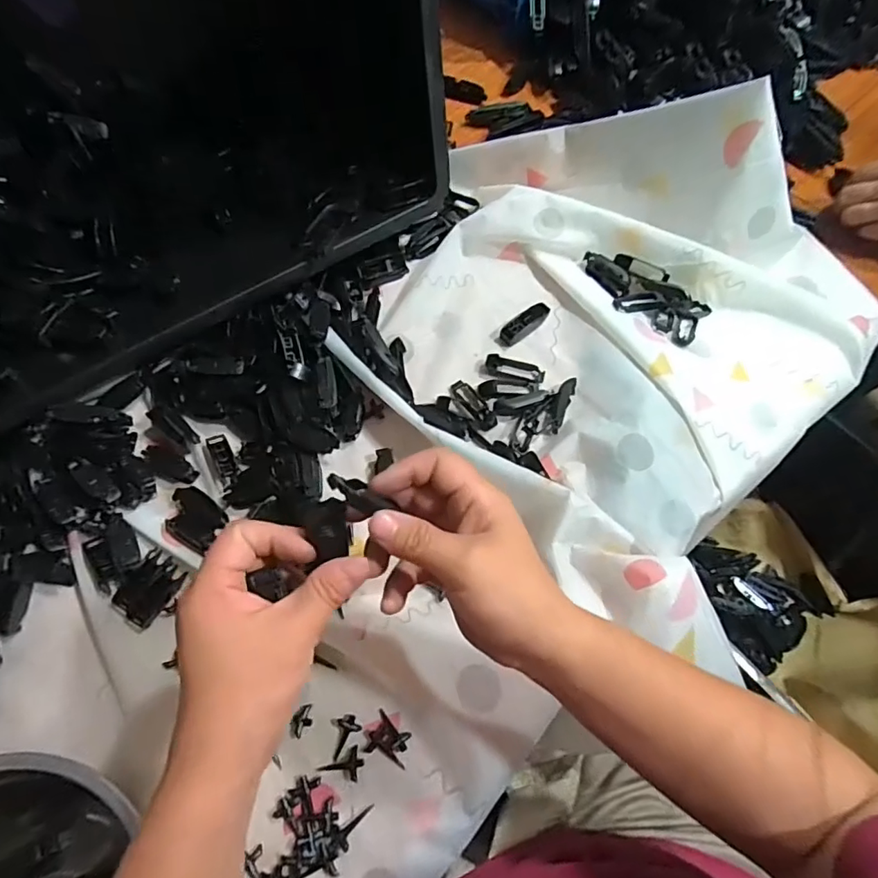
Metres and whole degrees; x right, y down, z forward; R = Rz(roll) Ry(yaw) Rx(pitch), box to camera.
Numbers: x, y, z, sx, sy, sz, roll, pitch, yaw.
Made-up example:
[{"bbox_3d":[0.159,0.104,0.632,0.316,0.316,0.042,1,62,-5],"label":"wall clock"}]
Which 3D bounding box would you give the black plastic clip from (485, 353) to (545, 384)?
[{"bbox_3d":[0.073,-0.068,0.505,0.057,0.008,0.020,11,65,5],"label":"black plastic clip"}]

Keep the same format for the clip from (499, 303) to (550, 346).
[{"bbox_3d":[0.086,-0.115,0.523,0.060,0.007,0.022,-37,70,-16],"label":"clip"}]

